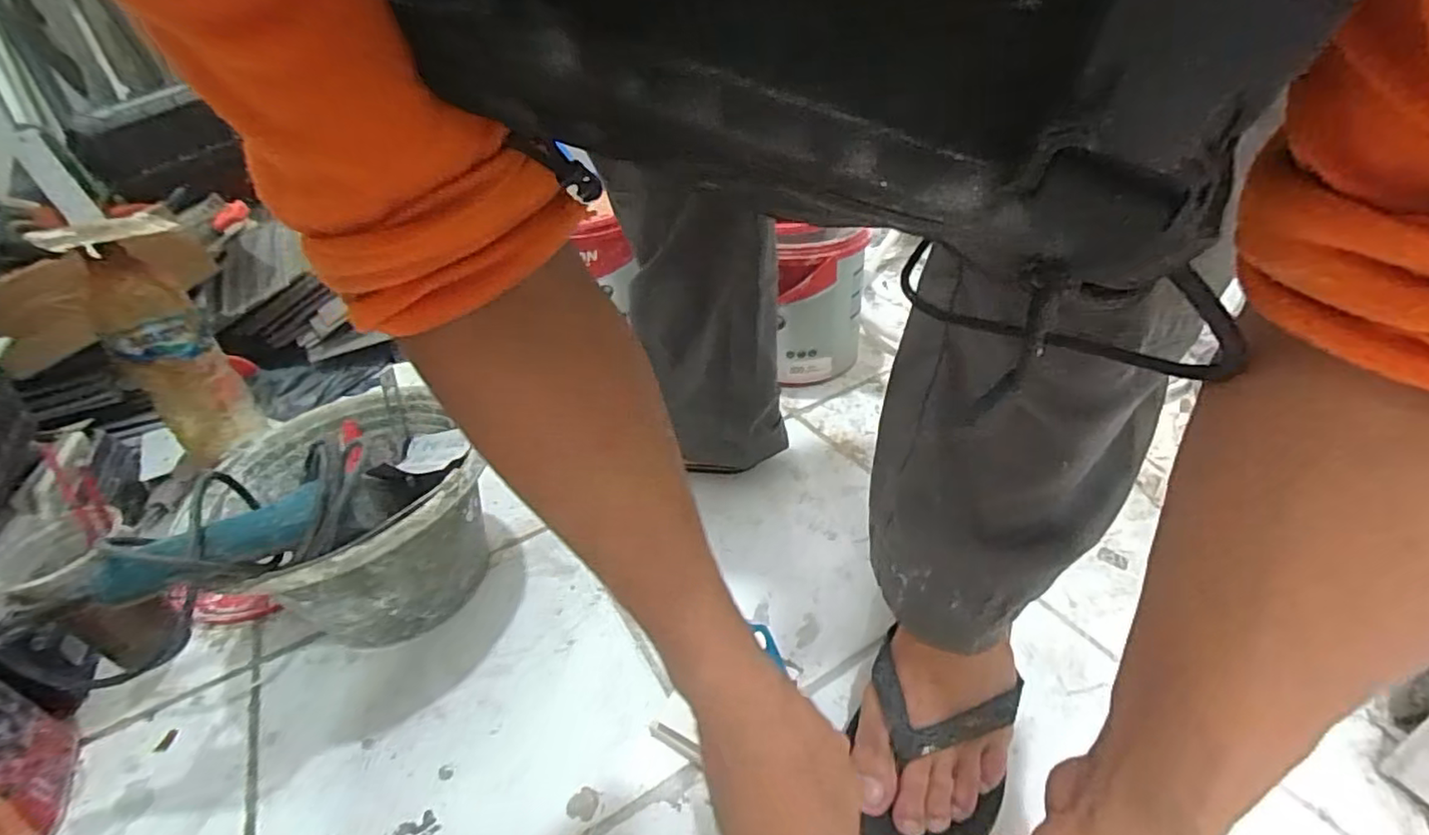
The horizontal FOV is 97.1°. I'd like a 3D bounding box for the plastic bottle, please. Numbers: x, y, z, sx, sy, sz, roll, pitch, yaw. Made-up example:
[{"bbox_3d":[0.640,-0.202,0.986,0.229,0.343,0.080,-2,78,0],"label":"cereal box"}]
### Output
[{"bbox_3d":[-0.593,-0.049,0.698,0.094,0.256,0.085,15,41,29],"label":"plastic bottle"}]

